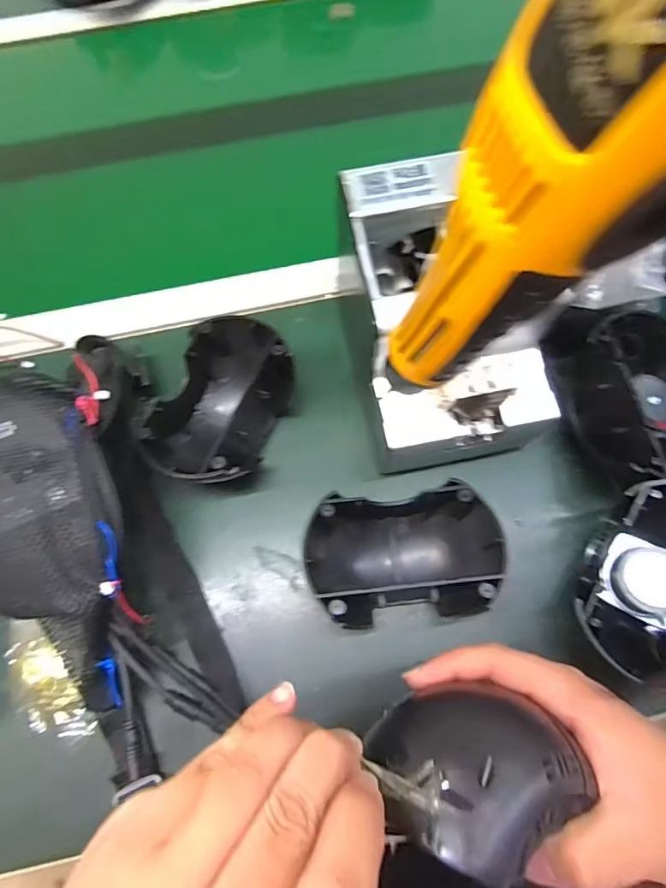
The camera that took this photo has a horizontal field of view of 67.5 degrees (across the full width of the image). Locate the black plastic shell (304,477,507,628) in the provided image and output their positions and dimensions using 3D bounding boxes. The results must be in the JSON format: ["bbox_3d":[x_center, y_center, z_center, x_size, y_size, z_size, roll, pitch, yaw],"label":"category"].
[{"bbox_3d":[0.050,0.080,0.363,0.135,0.074,0.091,-7,70,-2],"label":"black plastic shell"}]

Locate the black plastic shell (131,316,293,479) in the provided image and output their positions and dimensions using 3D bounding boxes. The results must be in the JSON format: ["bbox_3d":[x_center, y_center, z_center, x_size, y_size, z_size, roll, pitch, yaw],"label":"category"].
[{"bbox_3d":[-0.088,-0.029,0.399,0.089,0.072,0.130,26,73,10],"label":"black plastic shell"}]

